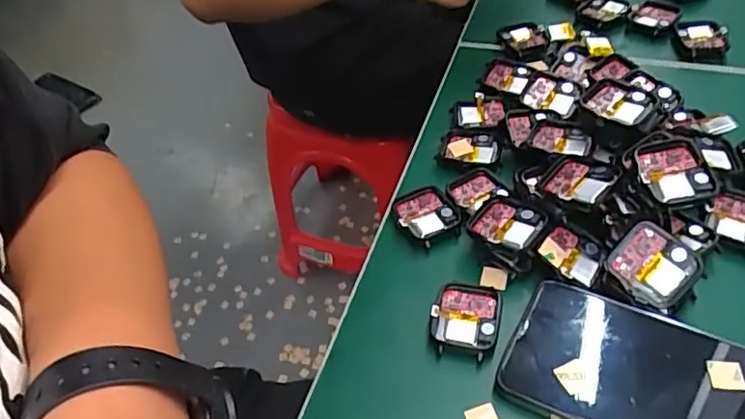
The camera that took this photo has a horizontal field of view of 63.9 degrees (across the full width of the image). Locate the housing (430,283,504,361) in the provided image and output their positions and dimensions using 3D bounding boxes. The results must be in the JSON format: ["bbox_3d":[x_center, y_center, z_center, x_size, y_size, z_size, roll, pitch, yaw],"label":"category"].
[{"bbox_3d":[0.054,0.063,0.345,0.038,0.007,0.044,7,49,13],"label":"housing"}]

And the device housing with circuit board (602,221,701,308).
[{"bbox_3d":[0.158,0.031,0.335,0.044,0.008,0.040,33,100,17],"label":"device housing with circuit board"}]

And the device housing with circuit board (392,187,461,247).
[{"bbox_3d":[0.037,0.004,0.402,0.038,0.008,0.039,-23,49,-14],"label":"device housing with circuit board"}]

